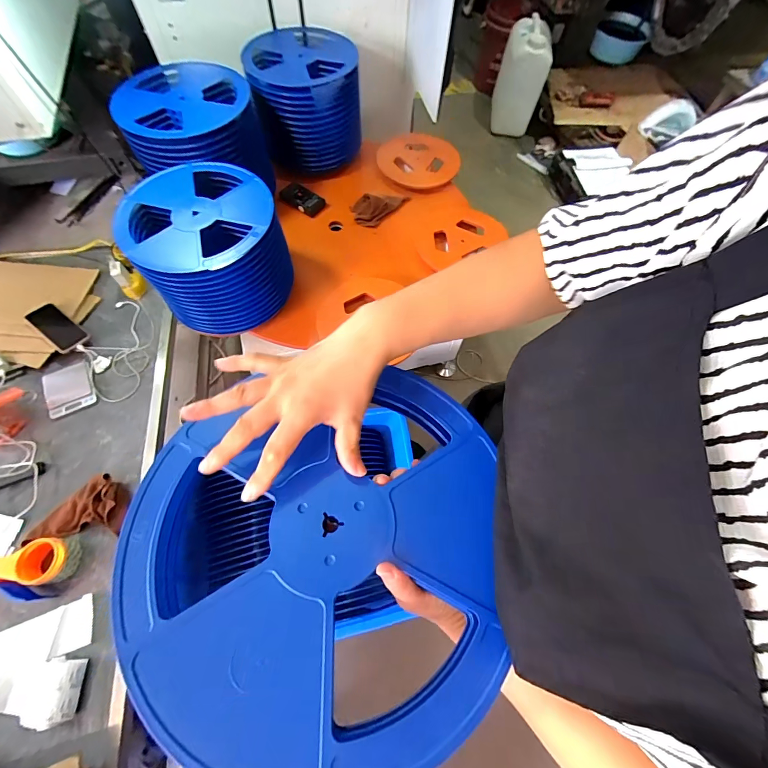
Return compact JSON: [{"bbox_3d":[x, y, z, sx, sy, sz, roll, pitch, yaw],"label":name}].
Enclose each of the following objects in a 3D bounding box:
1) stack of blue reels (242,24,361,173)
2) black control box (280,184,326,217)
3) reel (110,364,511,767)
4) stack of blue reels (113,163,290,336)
[{"bbox_3d":[-0.247,-0.884,1.155,0.314,0.250,0.307,-16,67,-10],"label":"stack of blue reels"},{"bbox_3d":[-0.258,-0.576,1.143,0.147,0.021,0.066,31,68,11],"label":"black control box"},{"bbox_3d":[-0.051,0.127,0.299,0.291,0.031,0.288,-1,65,-3],"label":"reel"},{"bbox_3d":[-0.401,-0.312,0.883,0.314,0.229,0.280,-24,68,-13],"label":"stack of blue reels"}]

